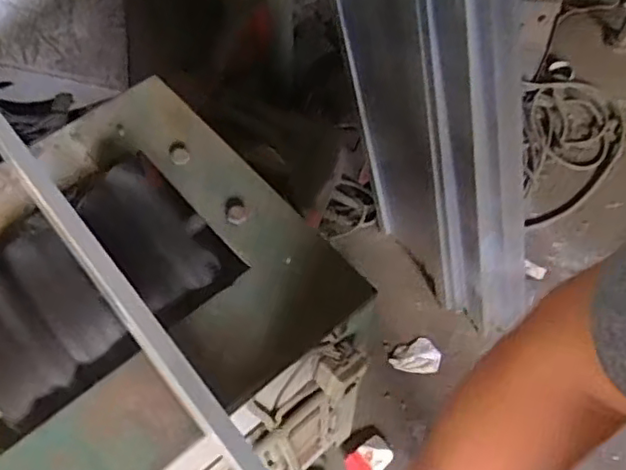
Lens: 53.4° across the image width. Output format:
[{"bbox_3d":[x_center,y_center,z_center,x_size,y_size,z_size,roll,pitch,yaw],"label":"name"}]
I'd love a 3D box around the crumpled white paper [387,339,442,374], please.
[{"bbox_3d":[0.257,0.298,1.543,0.116,0.021,0.090,12,60,7],"label":"crumpled white paper"}]

